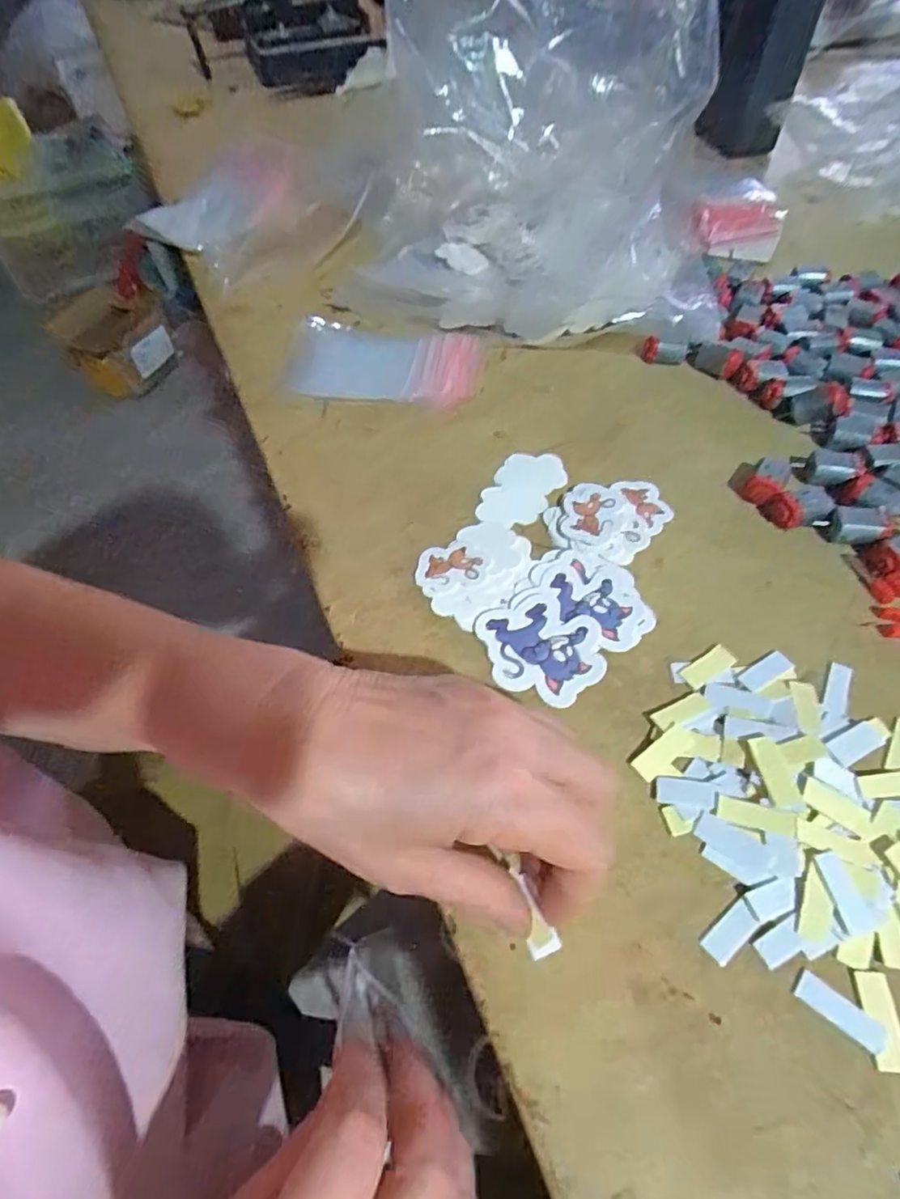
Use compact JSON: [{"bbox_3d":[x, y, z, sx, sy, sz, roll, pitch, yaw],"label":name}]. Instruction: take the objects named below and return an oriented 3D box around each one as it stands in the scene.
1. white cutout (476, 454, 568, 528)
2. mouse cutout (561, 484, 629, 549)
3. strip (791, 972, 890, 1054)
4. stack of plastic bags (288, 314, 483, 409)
[{"bbox_3d":[0.043,-0.066,0.353,0.038,0.005,0.065,22,60,18],"label":"white cutout"},{"bbox_3d":[0.081,-0.048,0.332,0.033,0.004,0.042,7,59,13],"label":"mouse cutout"},{"bbox_3d":[0.136,0.143,0.205,0.028,0.004,0.010,34,64,24],"label":"strip"},{"bbox_3d":[-0.048,-0.170,0.422,0.136,0.016,0.078,6,57,8],"label":"stack of plastic bags"}]

